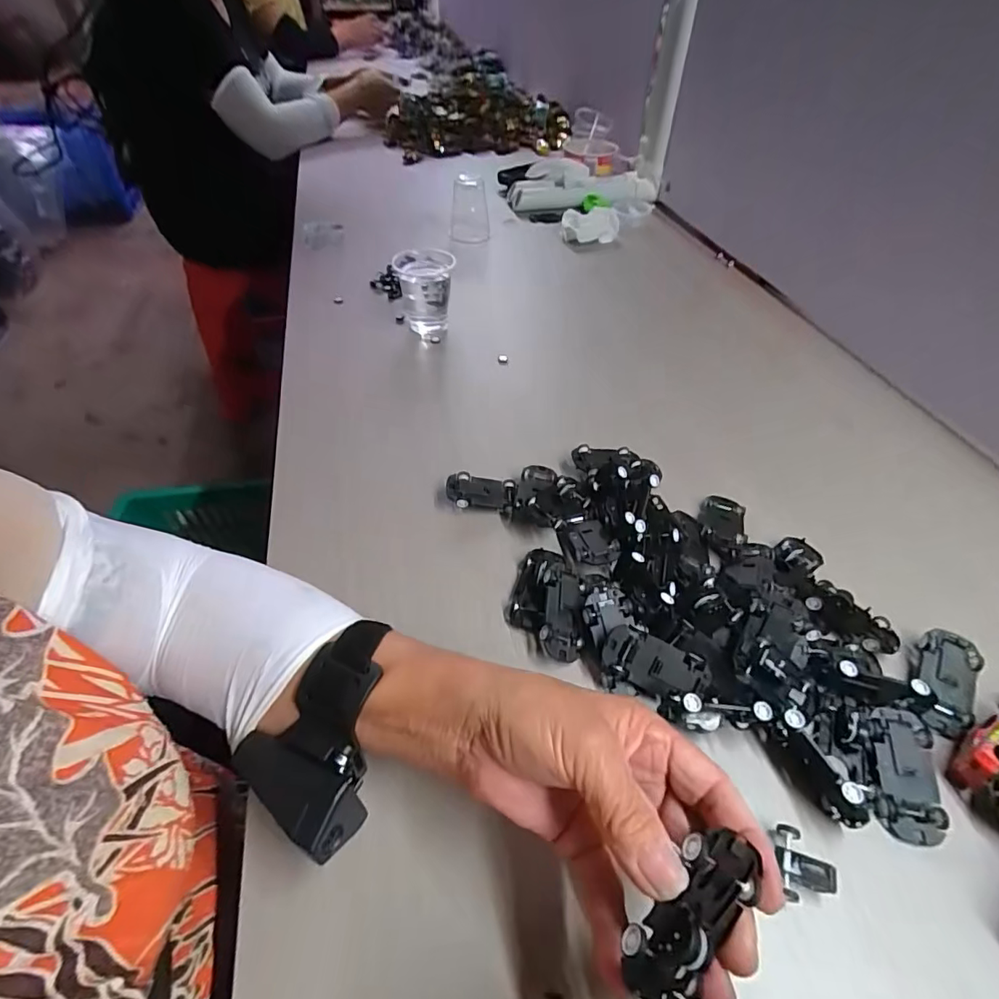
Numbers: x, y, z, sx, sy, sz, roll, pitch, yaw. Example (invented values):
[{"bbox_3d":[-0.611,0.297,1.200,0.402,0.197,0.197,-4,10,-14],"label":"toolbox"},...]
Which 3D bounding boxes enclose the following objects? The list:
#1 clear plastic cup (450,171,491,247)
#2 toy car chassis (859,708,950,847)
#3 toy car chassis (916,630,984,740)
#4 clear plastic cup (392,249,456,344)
[{"bbox_3d":[-0.045,-0.424,0.744,0.055,0.078,0.069,-5,49,-6],"label":"clear plastic cup"},{"bbox_3d":[0.219,0.149,0.280,0.036,0.010,0.064,5,62,2],"label":"toy car chassis"},{"bbox_3d":[0.274,0.112,0.312,0.029,0.006,0.063,14,65,22],"label":"toy car chassis"},{"bbox_3d":[-0.083,-0.232,0.575,0.066,0.075,0.081,-1,48,-2],"label":"clear plastic cup"}]

